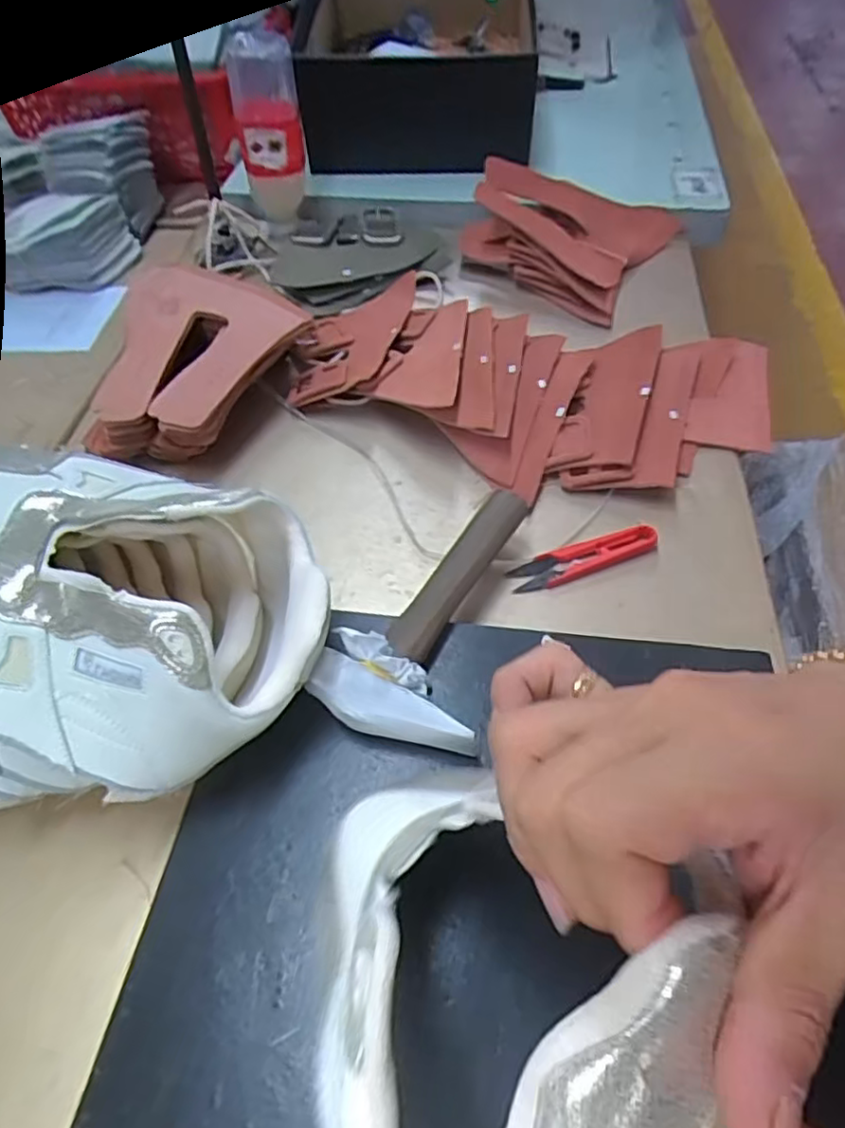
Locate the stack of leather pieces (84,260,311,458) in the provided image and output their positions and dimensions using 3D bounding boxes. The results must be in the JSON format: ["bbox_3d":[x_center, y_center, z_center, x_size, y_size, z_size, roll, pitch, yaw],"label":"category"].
[{"bbox_3d":[-0.170,-0.162,0.534,0.145,0.068,0.170,-2,53,1],"label":"stack of leather pieces"}]

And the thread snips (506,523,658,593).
[{"bbox_3d":[0.108,-0.005,0.444,0.101,0.012,0.025,-17,54,-11],"label":"thread snips"}]

